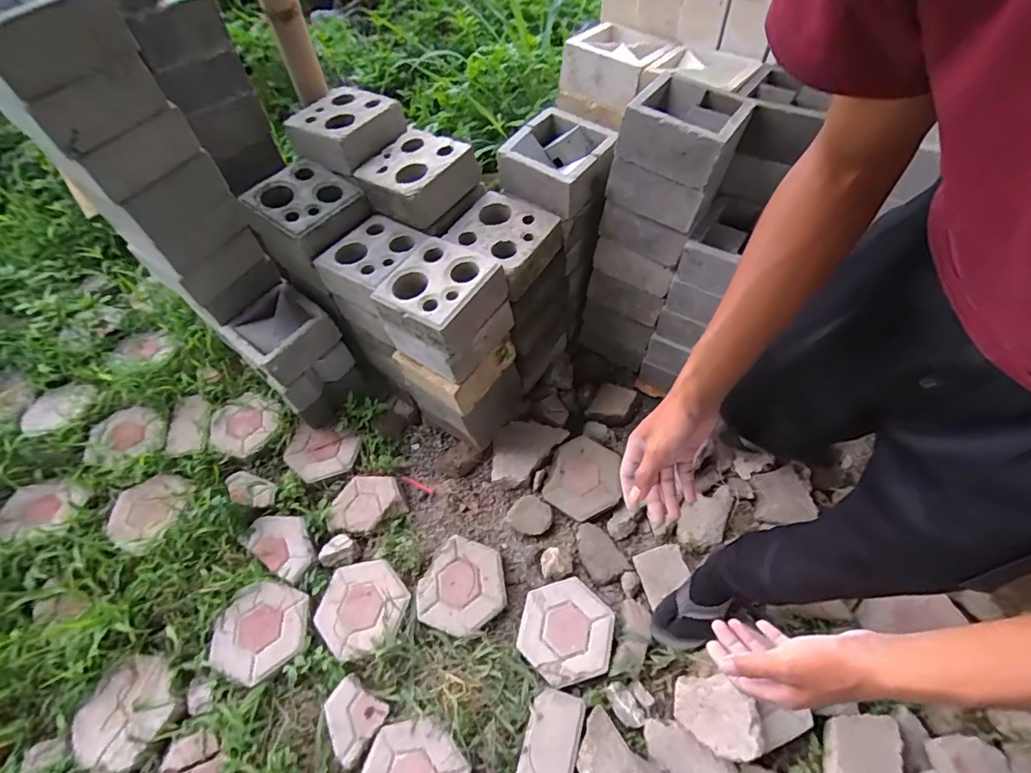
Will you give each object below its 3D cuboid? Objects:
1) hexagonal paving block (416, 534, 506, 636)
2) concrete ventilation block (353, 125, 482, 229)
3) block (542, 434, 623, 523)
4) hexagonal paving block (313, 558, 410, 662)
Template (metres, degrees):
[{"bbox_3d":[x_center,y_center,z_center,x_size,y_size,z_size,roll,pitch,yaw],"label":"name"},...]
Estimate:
[{"bbox_3d":[-0.117,0.456,1.129,0.198,0.048,0.199,17,60,13],"label":"hexagonal paving block"},{"bbox_3d":[-0.231,-0.479,1.111,0.222,0.087,0.218,35,64,22],"label":"concrete ventilation block"},{"bbox_3d":[0.176,0.232,1.248,0.183,0.033,0.196,28,72,22],"label":"block"},{"bbox_3d":[-0.352,0.494,1.119,0.200,0.036,0.212,-39,64,-20],"label":"hexagonal paving block"}]

